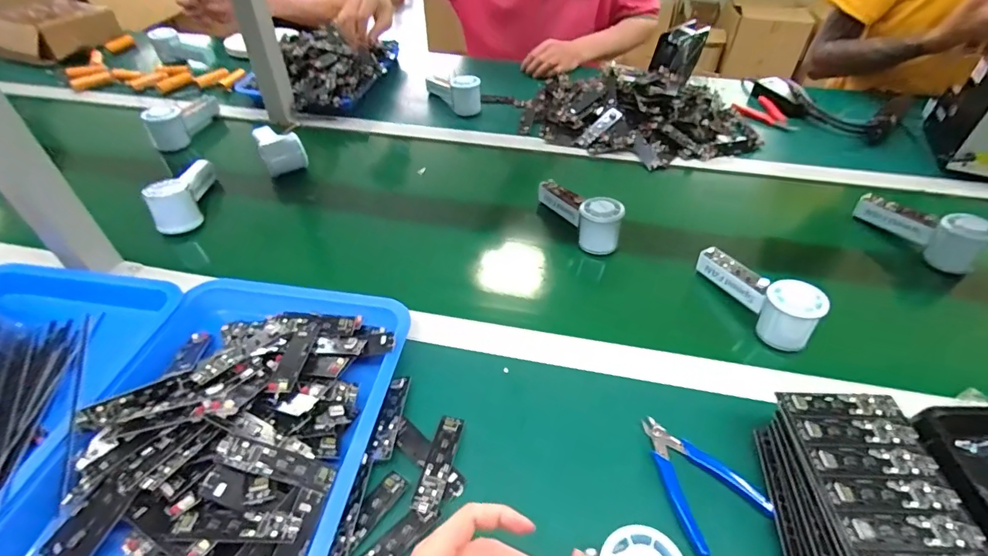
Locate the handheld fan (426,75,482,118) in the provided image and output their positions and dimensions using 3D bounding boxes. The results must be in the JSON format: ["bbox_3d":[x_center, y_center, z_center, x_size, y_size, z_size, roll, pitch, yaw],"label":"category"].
[{"bbox_3d":[-0.084,-0.379,0.940,0.050,0.063,0.146,-28,51,-26],"label":"handheld fan"}]

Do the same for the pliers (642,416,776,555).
[{"bbox_3d":[0.175,0.172,0.415,0.077,0.011,0.113,-16,47,-17],"label":"pliers"}]

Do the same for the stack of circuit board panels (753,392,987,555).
[{"bbox_3d":[0.283,0.198,0.350,0.116,0.066,0.212,5,45,5],"label":"stack of circuit board panels"}]

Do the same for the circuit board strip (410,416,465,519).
[{"bbox_3d":[-0.048,0.163,0.416,0.023,0.011,0.092,10,45,10],"label":"circuit board strip"}]

